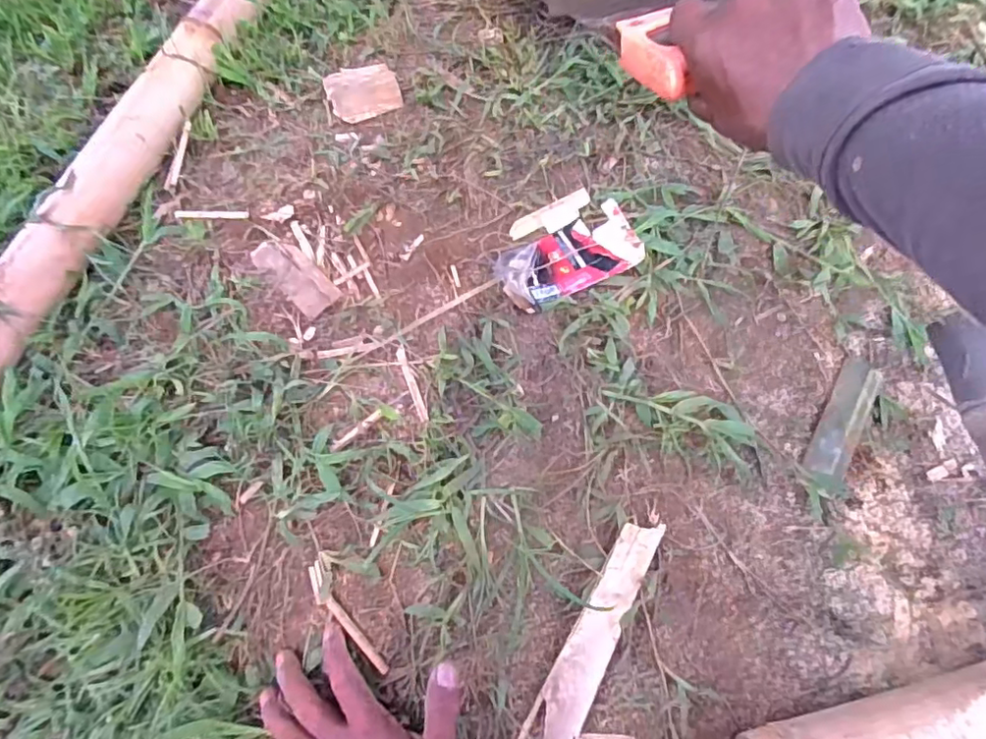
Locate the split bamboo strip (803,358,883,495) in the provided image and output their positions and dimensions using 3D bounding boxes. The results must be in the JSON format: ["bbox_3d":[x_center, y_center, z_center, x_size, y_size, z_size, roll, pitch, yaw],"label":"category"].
[{"bbox_3d":[0.311,0.046,0.515,0.035,0.014,0.136,28,70,13],"label":"split bamboo strip"}]

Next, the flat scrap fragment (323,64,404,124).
[{"bbox_3d":[-0.153,-0.331,0.692,0.082,0.013,0.068,-18,67,-6],"label":"flat scrap fragment"}]

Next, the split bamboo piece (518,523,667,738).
[{"bbox_3d":[0.076,0.217,0.453,0.036,0.014,0.209,28,70,13],"label":"split bamboo piece"}]

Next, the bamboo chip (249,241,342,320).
[{"bbox_3d":[-0.205,-0.099,0.603,0.103,0.007,0.042,41,74,18],"label":"bamboo chip"}]

